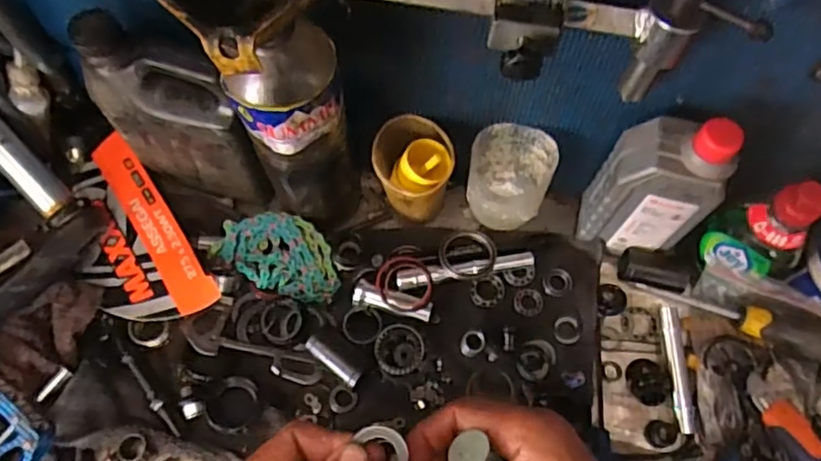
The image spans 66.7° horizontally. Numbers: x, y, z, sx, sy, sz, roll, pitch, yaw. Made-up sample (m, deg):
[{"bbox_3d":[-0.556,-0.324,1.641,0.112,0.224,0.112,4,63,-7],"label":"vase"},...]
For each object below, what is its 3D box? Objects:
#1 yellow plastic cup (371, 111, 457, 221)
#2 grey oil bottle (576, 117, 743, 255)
[{"bbox_3d":[0.002,-0.049,0.560,0.067,0.097,0.071,1,63,-1],"label":"yellow plastic cup"},{"bbox_3d":[0.202,-0.036,0.515,0.083,0.165,0.047,18,64,8],"label":"grey oil bottle"}]

